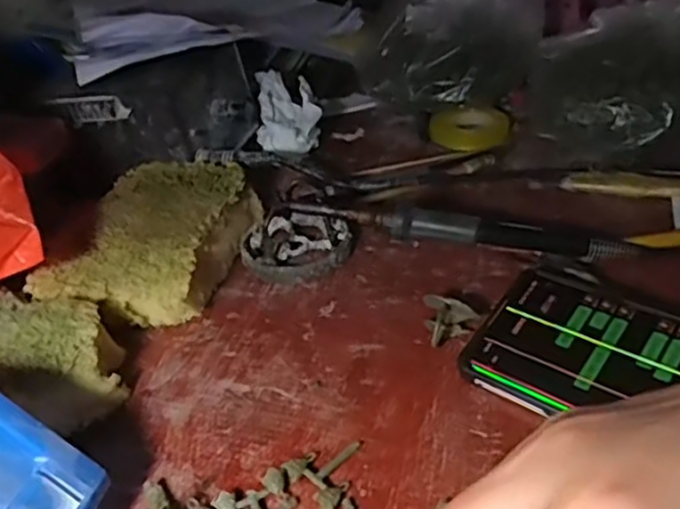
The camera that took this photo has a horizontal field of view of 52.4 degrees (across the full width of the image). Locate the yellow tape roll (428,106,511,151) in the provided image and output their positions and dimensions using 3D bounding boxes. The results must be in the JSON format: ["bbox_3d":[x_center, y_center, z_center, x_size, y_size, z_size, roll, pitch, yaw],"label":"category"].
[{"bbox_3d":[0.103,-0.099,0.548,0.062,0.018,0.062,-5,35,4],"label":"yellow tape roll"}]

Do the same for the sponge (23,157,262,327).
[{"bbox_3d":[-0.114,-0.009,0.436,0.092,0.042,0.135,4,37,16],"label":"sponge"}]

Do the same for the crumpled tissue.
[{"bbox_3d":[-0.043,-0.111,0.557,0.051,0.047,0.088,-13,36,-7],"label":"crumpled tissue"}]

